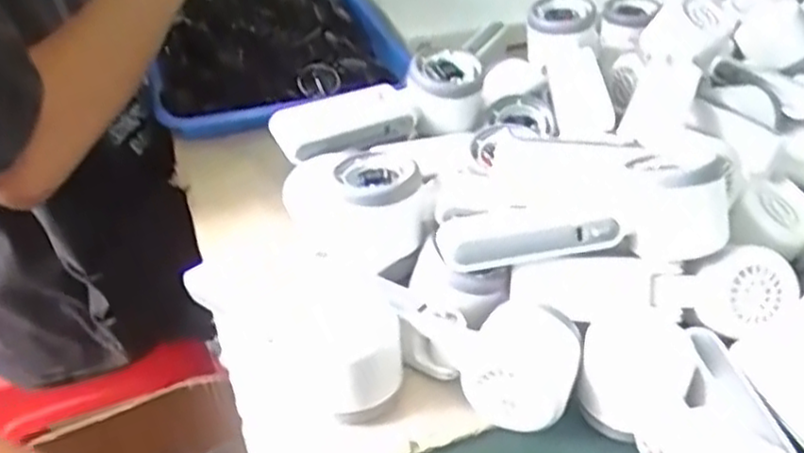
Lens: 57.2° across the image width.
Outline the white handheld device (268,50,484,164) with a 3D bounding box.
[{"bbox_3d":[-0.017,-0.090,0.551,0.168,0.050,0.046,-18,43,-22],"label":"white handheld device"}]

